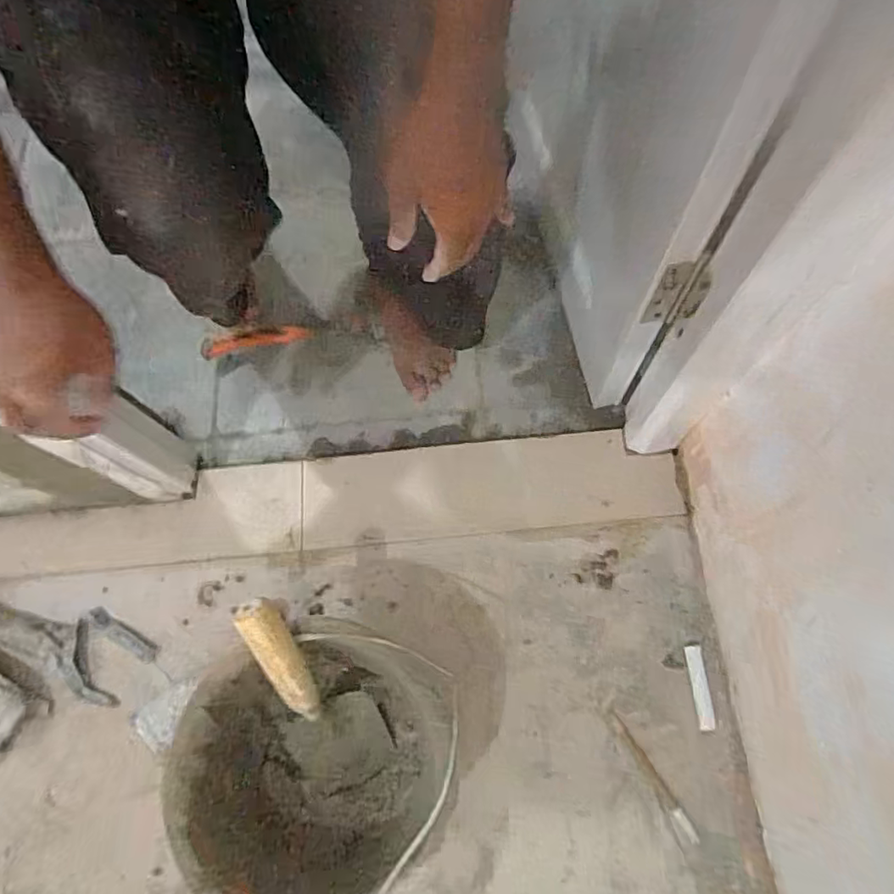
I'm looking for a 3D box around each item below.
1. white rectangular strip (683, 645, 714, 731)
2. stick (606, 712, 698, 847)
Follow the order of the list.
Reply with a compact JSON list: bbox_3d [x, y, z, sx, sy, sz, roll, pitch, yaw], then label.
[{"bbox_3d":[0.286,0.271,0.643,0.018,0.006,0.088,-4,70,2],"label":"white rectangular strip"},{"bbox_3d":[0.223,0.357,0.619,0.013,0.006,0.142,-31,72,-9],"label":"stick"}]

